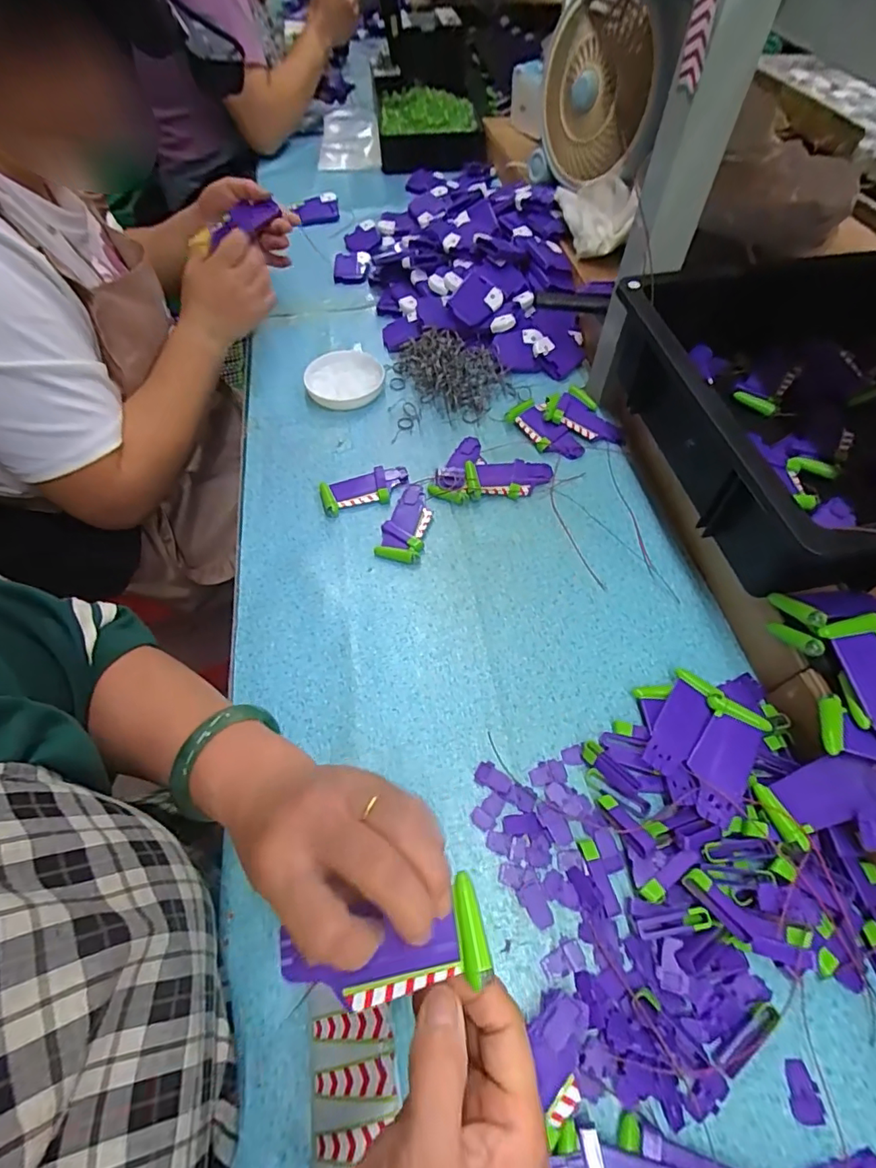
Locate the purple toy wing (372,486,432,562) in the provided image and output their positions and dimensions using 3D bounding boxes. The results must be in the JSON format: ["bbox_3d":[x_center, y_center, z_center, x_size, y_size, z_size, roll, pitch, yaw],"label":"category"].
[{"bbox_3d":[-0.030,-0.061,0.508,0.042,0.013,0.089,10,58,7],"label":"purple toy wing"}]

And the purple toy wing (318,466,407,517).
[{"bbox_3d":[-0.073,-0.097,0.531,0.090,0.010,0.042,-16,58,-10],"label":"purple toy wing"}]

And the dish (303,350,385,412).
[{"bbox_3d":[-0.112,-0.247,0.623,0.089,0.020,0.095,0,57,1],"label":"dish"}]

